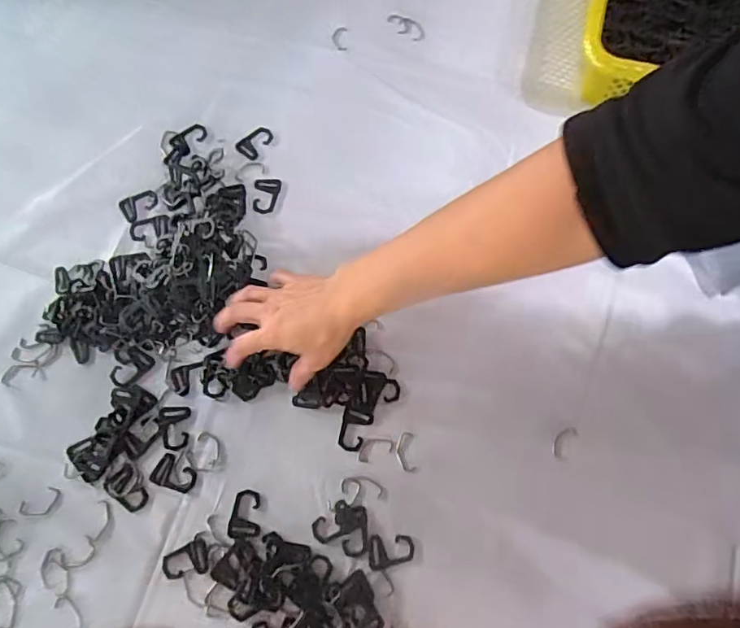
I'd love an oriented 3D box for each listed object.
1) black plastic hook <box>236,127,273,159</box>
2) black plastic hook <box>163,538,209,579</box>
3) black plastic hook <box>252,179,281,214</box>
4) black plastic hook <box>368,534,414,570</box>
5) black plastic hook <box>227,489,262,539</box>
[{"bbox_3d":[-0.133,-0.199,0.596,0.044,0.006,0.026,-42,77,-10],"label":"black plastic hook"},{"bbox_3d":[-0.171,0.227,0.474,0.042,0.004,0.030,-12,74,-2],"label":"black plastic hook"},{"bbox_3d":[-0.116,-0.133,0.576,0.028,0.005,0.043,0,74,1],"label":"black plastic hook"},{"bbox_3d":[0.020,0.220,0.472,0.041,0.004,0.029,1,74,1],"label":"black plastic hook"},{"bbox_3d":[-0.118,0.190,0.485,0.030,0.004,0.043,6,74,3],"label":"black plastic hook"}]

